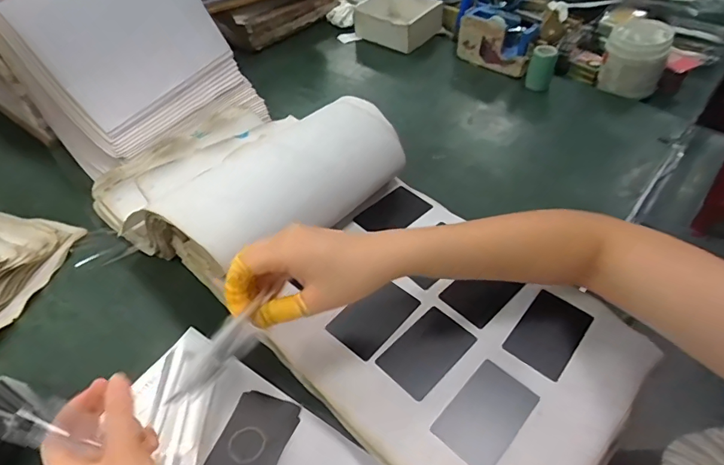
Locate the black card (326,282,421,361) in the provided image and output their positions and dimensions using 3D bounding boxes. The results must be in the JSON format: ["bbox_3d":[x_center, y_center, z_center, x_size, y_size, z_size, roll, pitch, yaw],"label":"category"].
[{"bbox_3d":[0.012,0.082,0.453,0.052,0.004,0.084,34,55,24],"label":"black card"}]

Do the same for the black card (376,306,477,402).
[{"bbox_3d":[0.061,0.110,0.427,0.054,0.004,0.085,36,57,29],"label":"black card"}]

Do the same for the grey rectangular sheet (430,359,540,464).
[{"bbox_3d":[0.104,0.152,0.386,0.054,0.004,0.084,34,60,28],"label":"grey rectangular sheet"}]

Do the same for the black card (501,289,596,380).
[{"bbox_3d":[0.177,0.094,0.434,0.053,0.004,0.086,32,54,27],"label":"black card"}]

